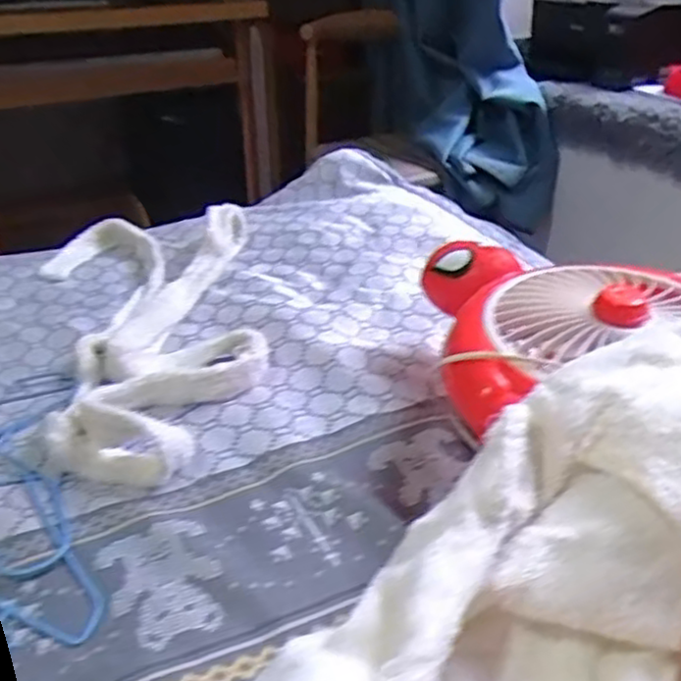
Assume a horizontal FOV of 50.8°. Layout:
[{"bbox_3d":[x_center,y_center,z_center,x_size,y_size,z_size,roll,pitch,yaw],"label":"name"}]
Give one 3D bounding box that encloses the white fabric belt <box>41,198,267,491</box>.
[{"bbox_3d":[-0.182,-0.035,0.721,0.207,0.050,0.470,-11,32,-13],"label":"white fabric belt"}]

